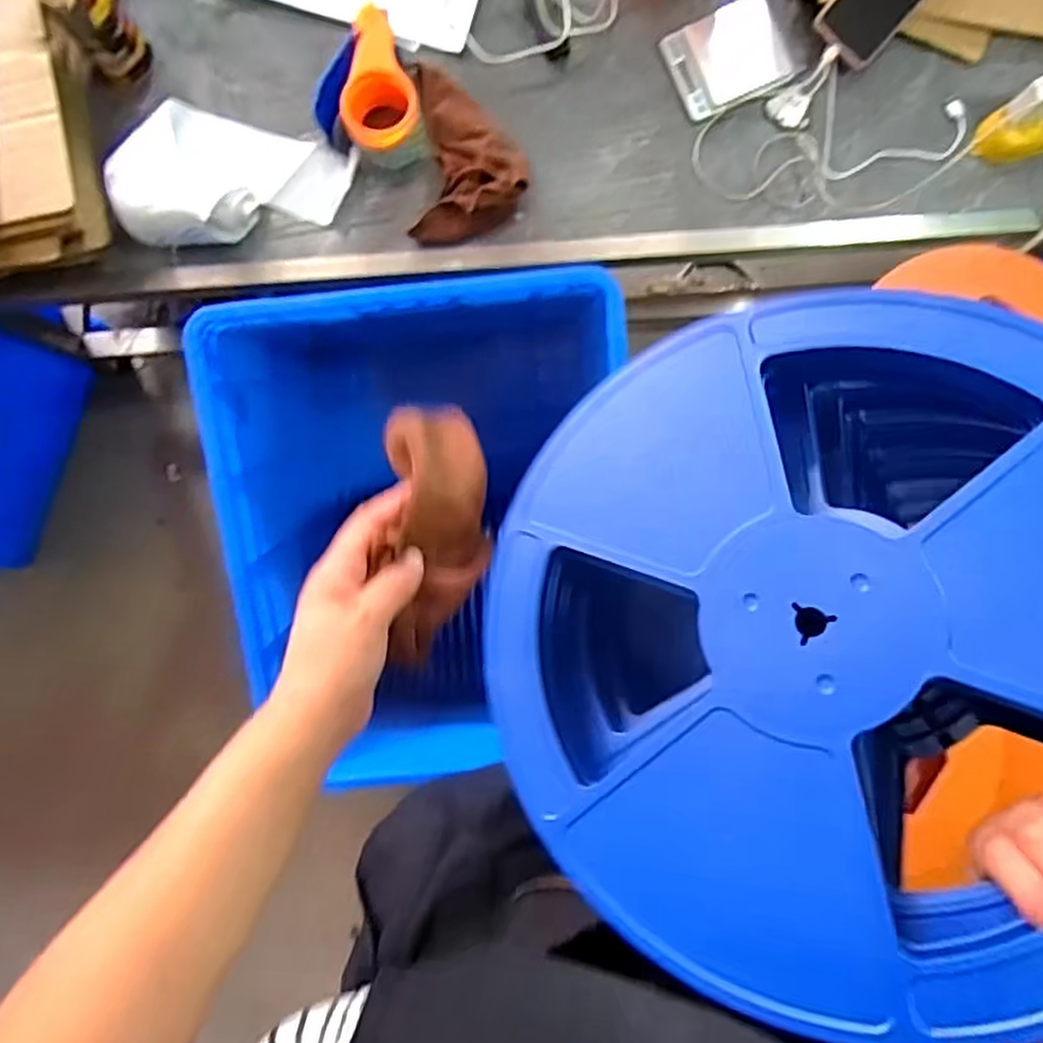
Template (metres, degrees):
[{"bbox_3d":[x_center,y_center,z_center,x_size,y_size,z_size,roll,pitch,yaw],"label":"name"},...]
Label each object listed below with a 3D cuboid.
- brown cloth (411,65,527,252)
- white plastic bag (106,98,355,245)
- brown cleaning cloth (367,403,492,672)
[{"bbox_3d":[-0.059,-0.420,0.809,0.134,0.047,0.199,5,90,2],"label":"brown cloth"},{"bbox_3d":[-0.328,-0.381,0.805,0.247,0.072,0.163,11,90,2],"label":"white plastic bag"},{"bbox_3d":[-0.052,-0.001,0.434,0.057,0.056,0.169,1,71,2],"label":"brown cleaning cloth"}]

